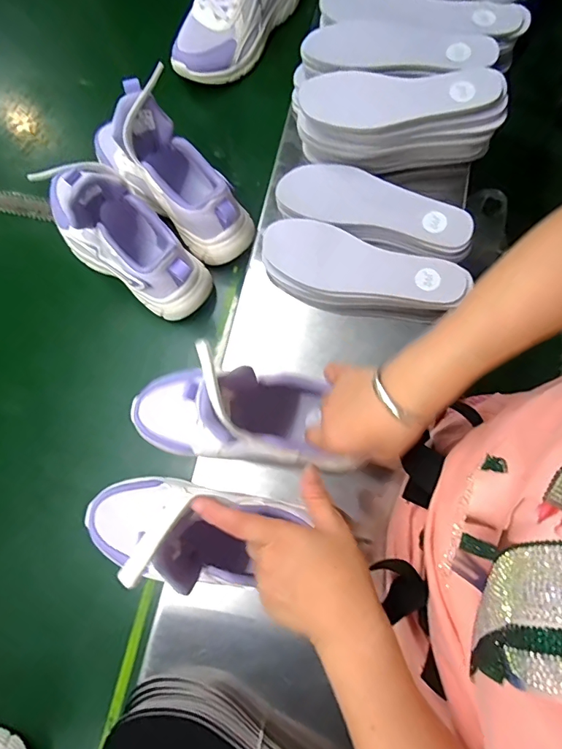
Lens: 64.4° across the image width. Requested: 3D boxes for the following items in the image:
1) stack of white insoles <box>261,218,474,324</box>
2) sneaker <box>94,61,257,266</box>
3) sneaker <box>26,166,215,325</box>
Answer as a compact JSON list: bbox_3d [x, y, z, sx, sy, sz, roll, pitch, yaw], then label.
[{"bbox_3d":[0.087,-0.110,0.502,0.218,0.038,0.084,18,79,4],"label":"stack of white insoles"},{"bbox_3d":[-0.131,-0.238,0.500,0.228,0.119,0.082,43,81,8],"label":"sneaker"},{"bbox_3d":[-0.178,-0.156,0.500,0.209,0.145,0.087,34,80,7],"label":"sneaker"}]

